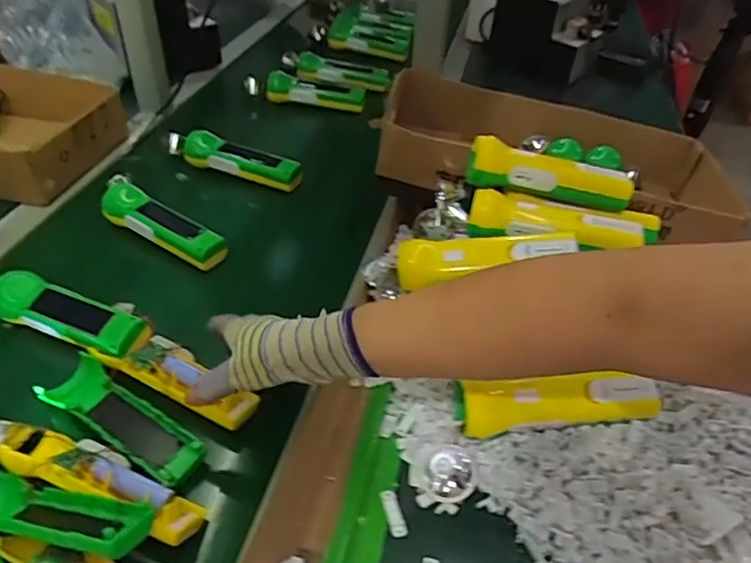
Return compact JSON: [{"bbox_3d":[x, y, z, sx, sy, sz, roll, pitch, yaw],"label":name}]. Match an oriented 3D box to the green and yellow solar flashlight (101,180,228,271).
[{"bbox_3d":[-0.259,-0.070,0.713,0.188,0.039,0.051,24,45,25],"label":"green and yellow solar flashlight"}]

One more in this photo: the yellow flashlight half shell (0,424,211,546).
[{"bbox_3d":[-0.211,0.149,0.456,0.171,0.030,0.047,14,42,16],"label":"yellow flashlight half shell"}]

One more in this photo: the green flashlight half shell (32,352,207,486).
[{"bbox_3d":[-0.213,0.121,0.503,0.160,0.023,0.048,24,45,25],"label":"green flashlight half shell"}]

